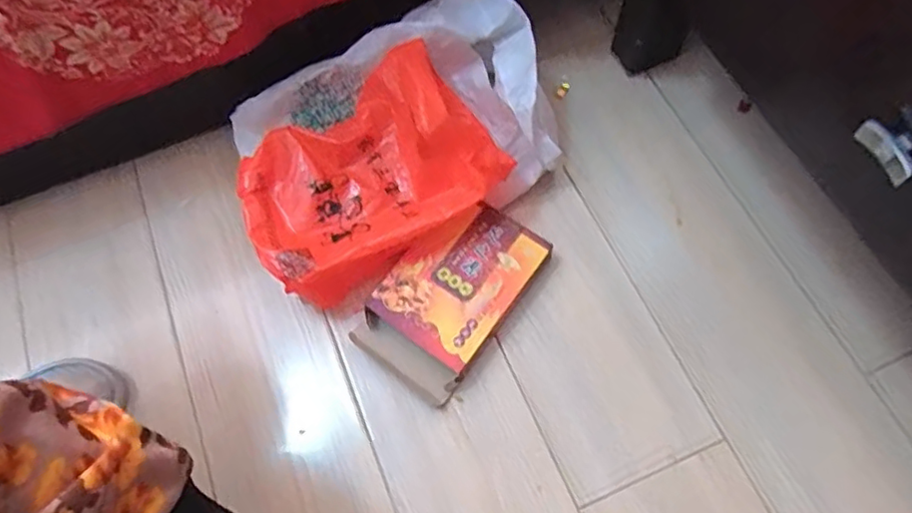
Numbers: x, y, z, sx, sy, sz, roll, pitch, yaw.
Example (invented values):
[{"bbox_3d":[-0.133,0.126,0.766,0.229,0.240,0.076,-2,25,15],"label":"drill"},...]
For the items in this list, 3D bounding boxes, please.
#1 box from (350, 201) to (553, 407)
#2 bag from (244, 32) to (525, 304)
[{"bbox_3d":[-0.003,0.032,0.519,0.099,0.034,0.165,34,73,15],"label":"box"},{"bbox_3d":[-0.082,-0.070,0.516,0.211,0.092,0.156,-32,68,-10],"label":"bag"}]

